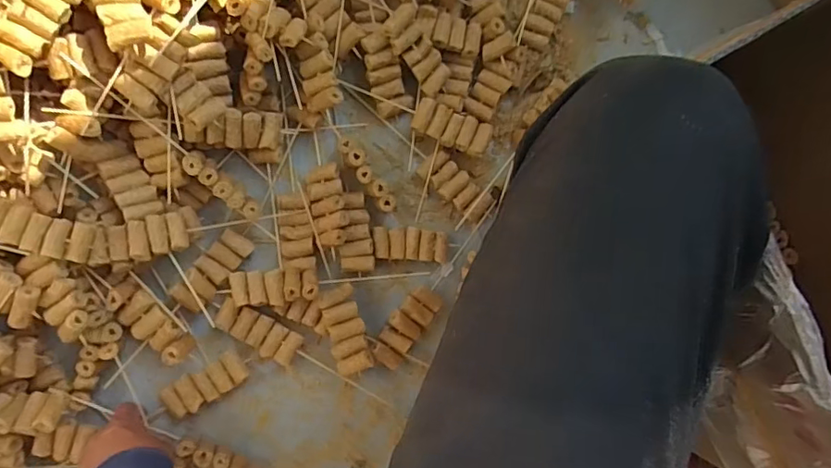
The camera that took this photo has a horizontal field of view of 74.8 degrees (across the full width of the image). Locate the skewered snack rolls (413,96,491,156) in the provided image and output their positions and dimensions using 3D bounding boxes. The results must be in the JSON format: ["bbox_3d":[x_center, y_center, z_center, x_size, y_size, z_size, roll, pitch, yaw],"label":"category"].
[{"bbox_3d":[0.041,-0.120,0.615,0.088,0.024,0.040,24,87,-5],"label":"skewered snack rolls"}]

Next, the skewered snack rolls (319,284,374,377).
[{"bbox_3d":[-0.077,0.107,0.604,0.040,0.025,0.095,-15,91,-6],"label":"skewered snack rolls"}]

